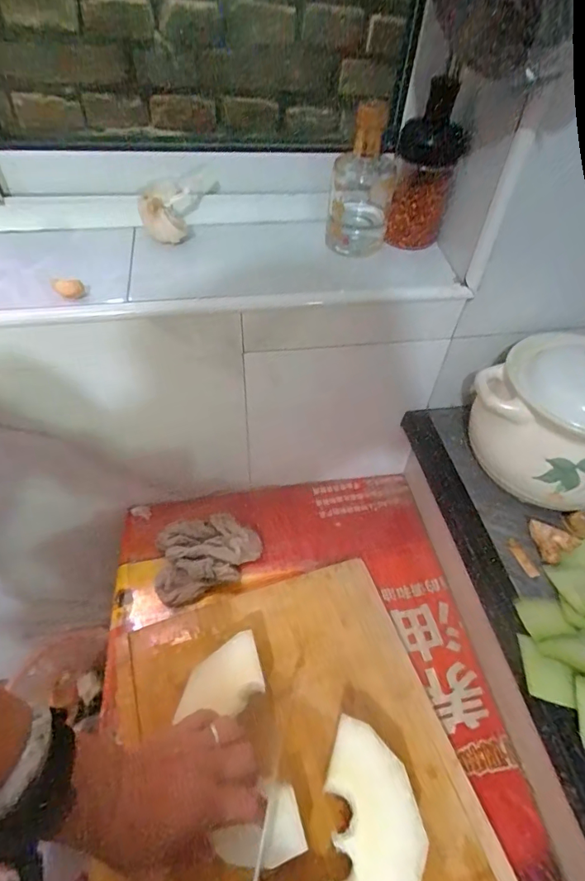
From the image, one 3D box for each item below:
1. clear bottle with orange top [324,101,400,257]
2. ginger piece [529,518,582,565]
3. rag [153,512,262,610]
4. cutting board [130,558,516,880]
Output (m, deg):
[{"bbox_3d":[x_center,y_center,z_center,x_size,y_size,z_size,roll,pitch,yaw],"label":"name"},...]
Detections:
[{"bbox_3d":[0.072,-0.262,0.473,0.062,0.137,0.053,11,50,7],"label":"clear bottle with orange top"},{"bbox_3d":[0.261,0.098,0.457,0.037,0.015,0.042,-6,50,-8],"label":"ginger piece"},{"bbox_3d":[-0.106,0.141,0.571,0.129,0.045,0.083,-15,52,-15],"label":"rag"},{"bbox_3d":[0.011,0.330,0.426,0.294,0.026,0.397,-14,52,-14],"label":"cutting board"}]

